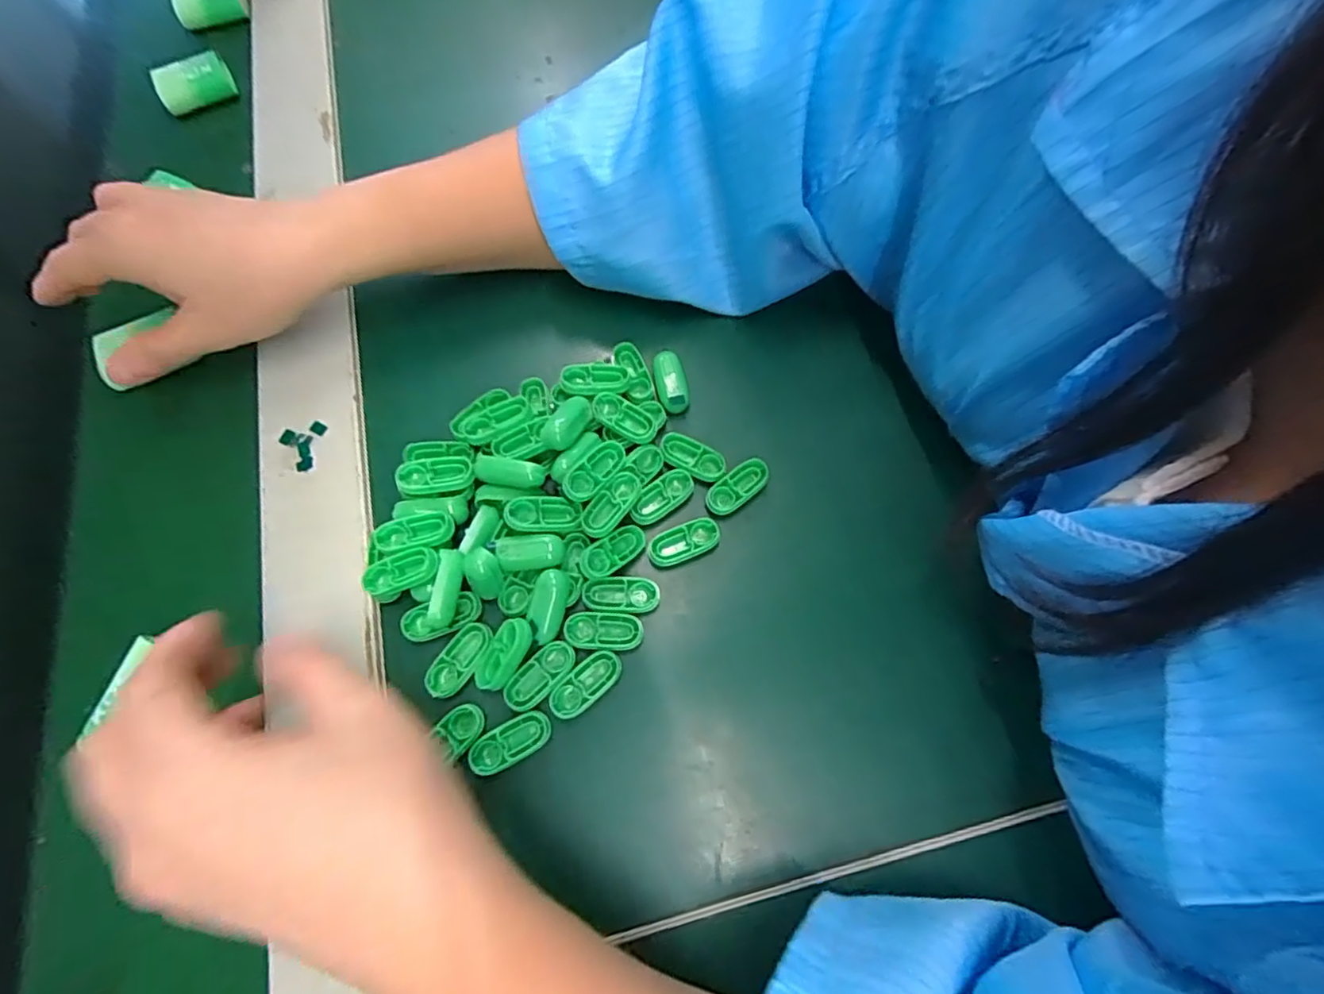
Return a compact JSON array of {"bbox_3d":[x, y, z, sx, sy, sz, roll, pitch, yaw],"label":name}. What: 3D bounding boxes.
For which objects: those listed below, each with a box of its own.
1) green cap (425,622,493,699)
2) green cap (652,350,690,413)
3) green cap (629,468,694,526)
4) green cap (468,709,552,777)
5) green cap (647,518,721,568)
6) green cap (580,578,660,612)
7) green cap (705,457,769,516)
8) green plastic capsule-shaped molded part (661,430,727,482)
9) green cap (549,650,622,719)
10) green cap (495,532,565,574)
[{"bbox_3d":[-0.088,0.070,0.250,0.016,0.004,0.034,32,74,11],"label":"green cap"},{"bbox_3d":[0.004,-0.059,0.297,0.015,0.007,0.034,-14,71,-4],"label":"green cap"},{"bbox_3d":[0.000,-0.002,0.275,0.035,0.013,0.017,-40,75,-12],"label":"green cap"},{"bbox_3d":[-0.063,0.101,0.239,0.033,0.004,0.016,-29,73,-9],"label":"green cap"},{"bbox_3d":[0.010,0.021,0.272,0.035,0.005,0.016,-23,72,-7],"label":"green cap"},{"bbox_3d":[-0.018,0.044,0.262,0.034,0.005,0.014,1,71,1],"label":"green cap"},{"bbox_3d":[0.037,-0.005,0.281,0.034,0.004,0.016,-36,74,-11],"label":"green cap"},{"bbox_3d":[0.015,-0.019,0.288,0.034,0.009,0.015,27,73,-9],"label":"green plastic capsule-shaped molded part"},{"bbox_3d":[-0.033,0.080,0.250,0.034,0.005,0.016,-41,75,-12],"label":"green cap"},{"bbox_3d":[-0.058,0.024,0.259,0.028,0.007,0.015,-9,71,-2],"label":"green cap"}]

